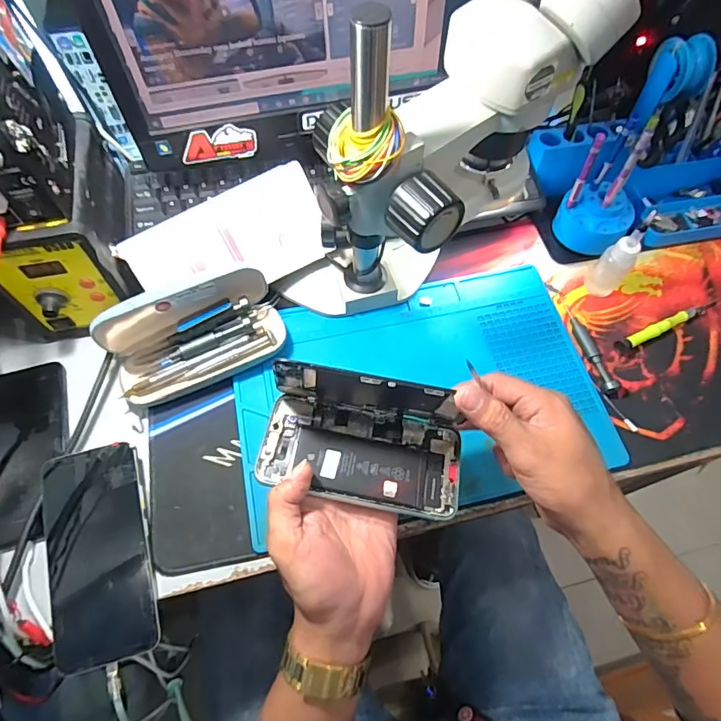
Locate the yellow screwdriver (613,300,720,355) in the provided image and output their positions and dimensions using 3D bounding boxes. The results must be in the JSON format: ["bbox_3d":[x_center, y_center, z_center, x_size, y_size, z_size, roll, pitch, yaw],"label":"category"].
[{"bbox_3d":[0.322,-0.038,0.498,0.134,0.011,0.013,-23,66,-12],"label":"yellow screwdriver"}]

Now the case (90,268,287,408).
[{"bbox_3d":[-0.157,-0.026,0.453,0.159,0.069,0.084,-23,66,-12],"label":"case"}]

